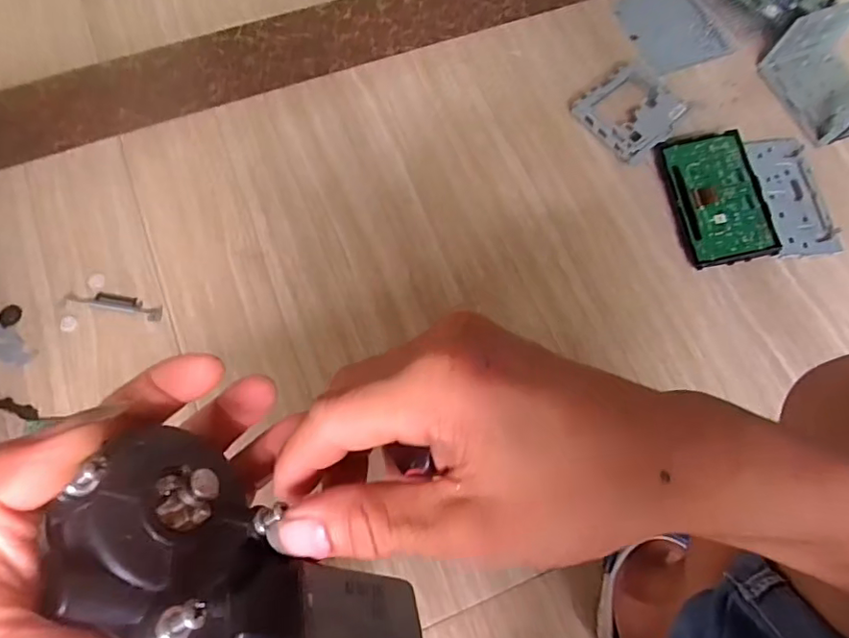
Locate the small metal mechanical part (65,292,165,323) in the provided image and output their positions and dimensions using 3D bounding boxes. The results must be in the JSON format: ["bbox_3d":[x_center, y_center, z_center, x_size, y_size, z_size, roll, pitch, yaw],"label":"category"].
[{"bbox_3d":[-0.410,-0.021,0.739,0.131,0.006,0.025,14,72,5],"label":"small metal mechanical part"}]

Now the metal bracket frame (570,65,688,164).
[{"bbox_3d":[0.307,-0.306,0.818,0.130,0.031,0.126,-37,75,-11],"label":"metal bracket frame"}]

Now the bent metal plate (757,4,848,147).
[{"bbox_3d":[0.578,-0.348,0.778,0.108,0.087,0.183,-19,73,-9],"label":"bent metal plate"}]

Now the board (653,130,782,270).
[{"bbox_3d":[0.404,-0.167,0.766,0.112,0.022,0.192,-17,73,19],"label":"board"}]

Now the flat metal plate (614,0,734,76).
[{"bbox_3d":[0.389,-0.461,0.877,0.117,0.007,0.155,-27,78,0],"label":"flat metal plate"}]

